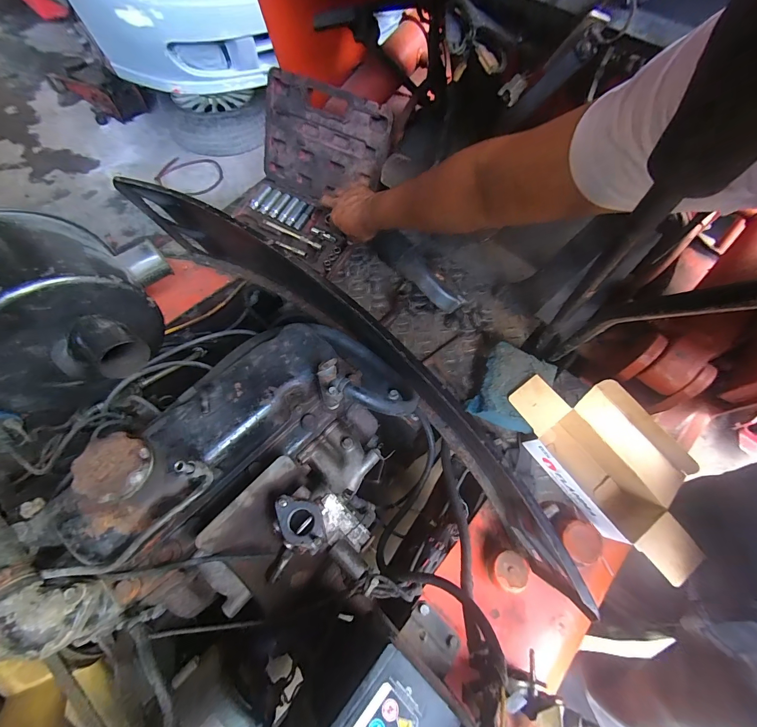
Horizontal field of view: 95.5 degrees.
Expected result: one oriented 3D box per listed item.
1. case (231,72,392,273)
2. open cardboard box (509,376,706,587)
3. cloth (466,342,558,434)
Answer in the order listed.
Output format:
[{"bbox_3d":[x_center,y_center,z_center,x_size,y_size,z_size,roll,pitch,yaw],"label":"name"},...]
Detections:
[{"bbox_3d":[-0.152,-0.380,0.675,0.274,0.206,0.233,31,64,12],"label":"case"},{"bbox_3d":[0.339,0.143,0.521,0.152,0.102,0.300,-34,69,-19],"label":"open cardboard box"},{"bbox_3d":[0.215,0.040,0.550,0.103,0.065,0.120,26,63,10],"label":"cloth"}]

